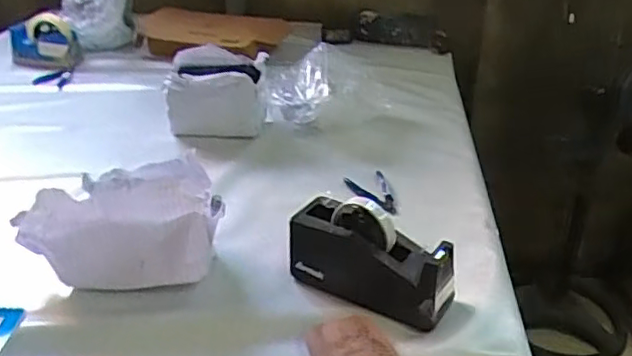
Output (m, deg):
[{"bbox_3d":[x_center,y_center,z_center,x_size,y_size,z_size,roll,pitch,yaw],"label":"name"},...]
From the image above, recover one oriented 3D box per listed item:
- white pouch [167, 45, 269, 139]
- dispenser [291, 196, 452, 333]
[{"bbox_3d":[-0.195,-0.171,1.207,0.177,0.148,0.135,-1,29,-1],"label":"white pouch"},{"bbox_3d":[0.066,0.097,0.756,0.202,0.105,0.073,16,33,27],"label":"dispenser"}]

